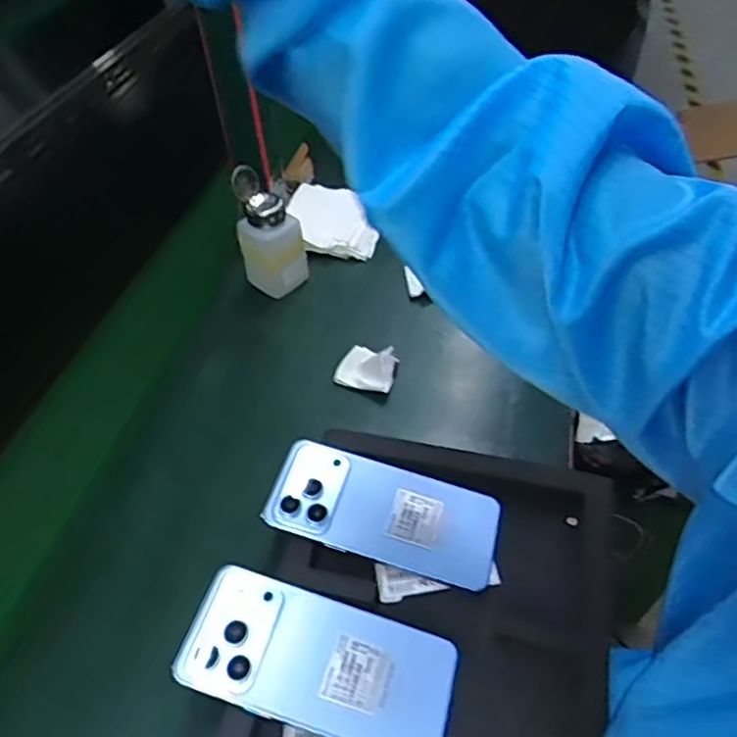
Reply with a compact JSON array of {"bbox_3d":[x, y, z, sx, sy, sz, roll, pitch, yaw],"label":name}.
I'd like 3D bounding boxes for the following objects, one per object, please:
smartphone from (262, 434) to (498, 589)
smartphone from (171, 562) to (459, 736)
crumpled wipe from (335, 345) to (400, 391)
[{"bbox_3d":[0.012,0.104,0.465,0.164,0.009,0.077,17,49,6],"label":"smartphone"},{"bbox_3d":[-0.030,0.181,0.391,0.163,0.006,0.075,18,49,5],"label":"smartphone"},{"bbox_3d":[-0.001,-0.004,0.593,0.059,0.021,0.044,13,49,19],"label":"crumpled wipe"}]

